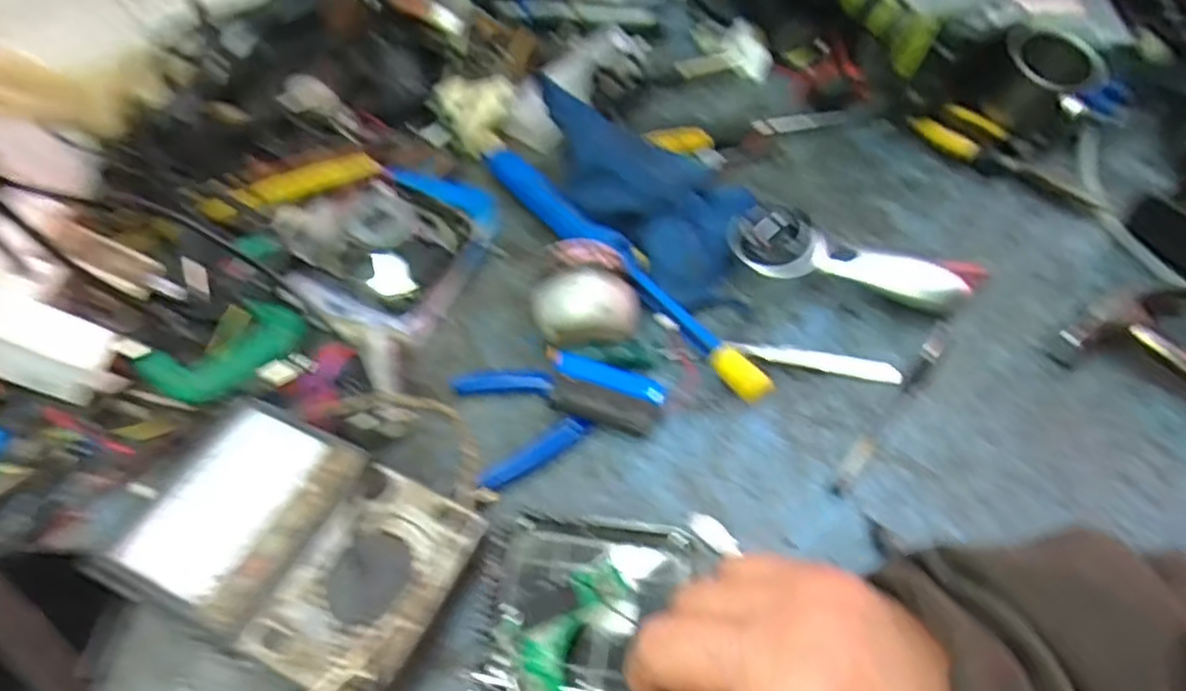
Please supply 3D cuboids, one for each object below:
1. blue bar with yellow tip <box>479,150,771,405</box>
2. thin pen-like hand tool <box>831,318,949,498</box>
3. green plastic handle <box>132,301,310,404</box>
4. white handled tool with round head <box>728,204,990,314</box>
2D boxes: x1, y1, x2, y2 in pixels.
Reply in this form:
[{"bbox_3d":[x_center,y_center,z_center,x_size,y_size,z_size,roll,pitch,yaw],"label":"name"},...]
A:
[{"bbox_3d":[0.010,-0.068,0.518,0.030,0.040,0.313,-34,57,-20],"label":"blue bar with yellow tip"},{"bbox_3d":[0.187,0.034,0.446,0.012,0.012,0.150,32,61,26],"label":"thin pen-like hand tool"},{"bbox_3d":[-0.237,0.007,0.477,0.097,0.022,0.064,-36,58,-21],"label":"green plastic handle"},{"bbox_3d":[0.177,-0.055,0.493,0.166,0.031,0.046,14,54,-2],"label":"white handled tool with round head"}]

